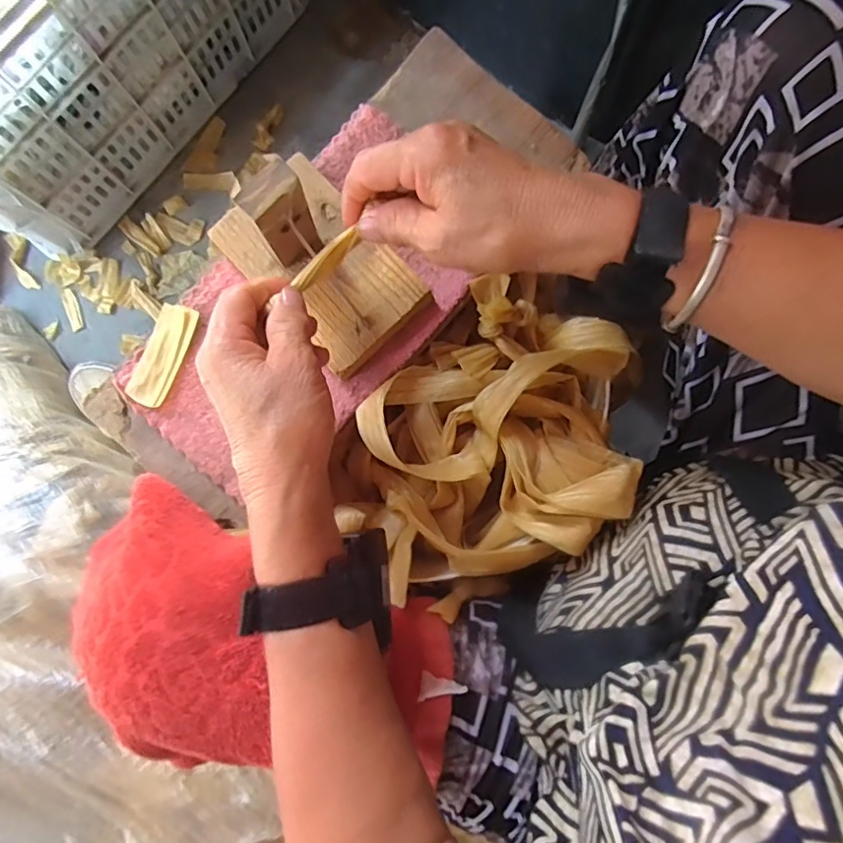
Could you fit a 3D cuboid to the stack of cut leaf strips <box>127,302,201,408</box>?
[{"bbox_3d":[-0.189,-0.049,0.410,0.031,0.005,0.075,23,87,9],"label":"stack of cut leaf strips"}]

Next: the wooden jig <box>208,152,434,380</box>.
[{"bbox_3d":[-0.070,-0.121,0.353,0.085,0.117,0.140,-42,81,-9],"label":"wooden jig"}]

